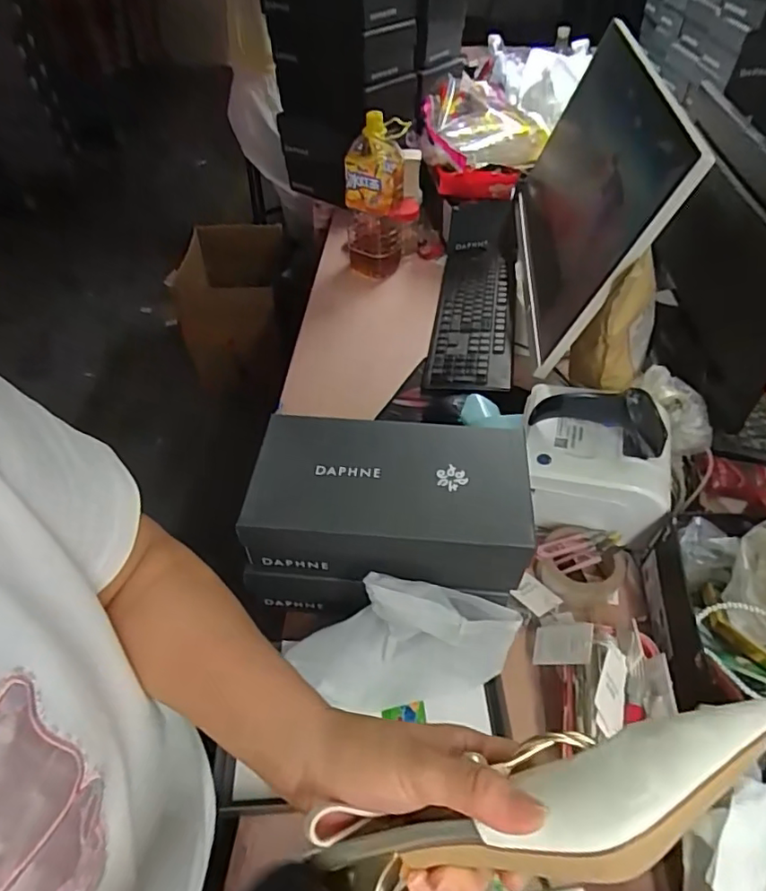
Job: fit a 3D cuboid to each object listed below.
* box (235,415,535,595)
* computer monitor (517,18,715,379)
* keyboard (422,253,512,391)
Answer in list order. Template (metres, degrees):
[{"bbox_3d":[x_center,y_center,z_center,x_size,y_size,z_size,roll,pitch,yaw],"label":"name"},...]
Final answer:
[{"bbox_3d":[0.009,0.062,0.633,0.297,0.093,0.168,6,49,6],"label":"box"},{"bbox_3d":[0.333,-0.456,0.913,0.065,0.331,0.660,16,49,-6],"label":"computer monitor"},{"bbox_3d":[0.175,-0.251,1.084,0.145,0.042,0.453,7,49,7],"label":"keyboard"}]

